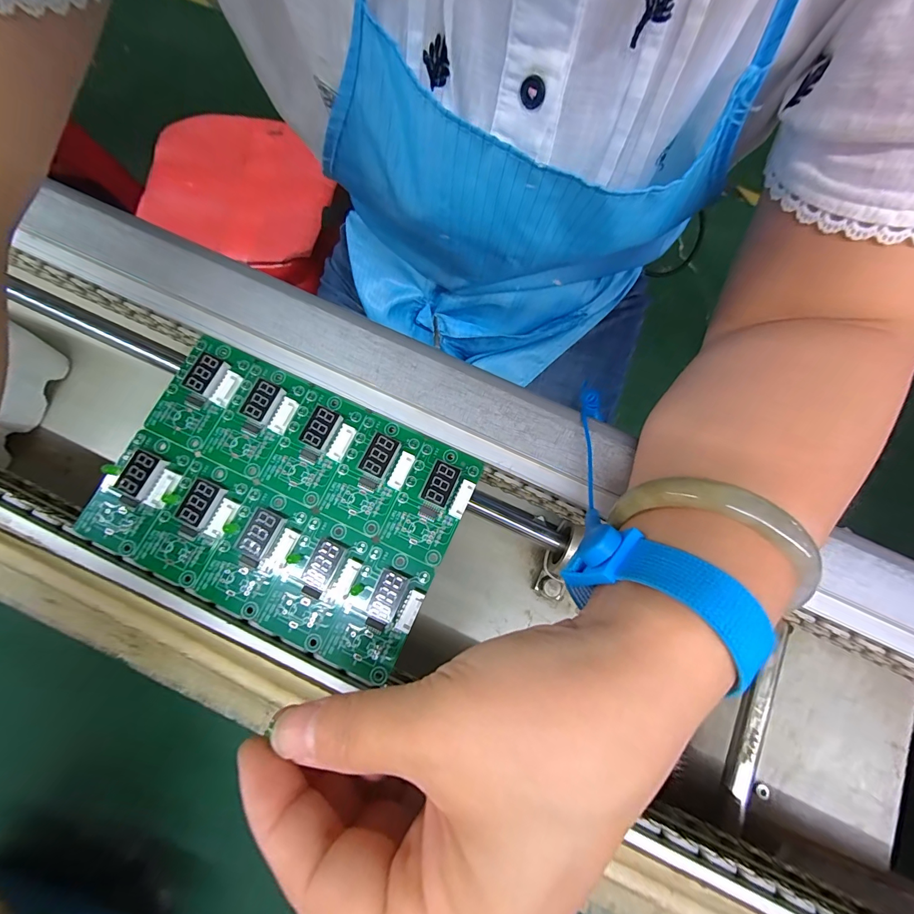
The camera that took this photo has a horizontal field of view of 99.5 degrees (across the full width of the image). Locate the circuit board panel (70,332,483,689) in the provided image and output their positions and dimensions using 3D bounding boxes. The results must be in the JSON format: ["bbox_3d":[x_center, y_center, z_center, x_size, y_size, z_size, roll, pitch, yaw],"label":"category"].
[{"bbox_3d":[-0.093,0.021,0.207,0.179,0.013,0.124,25,78,4],"label":"circuit board panel"}]

